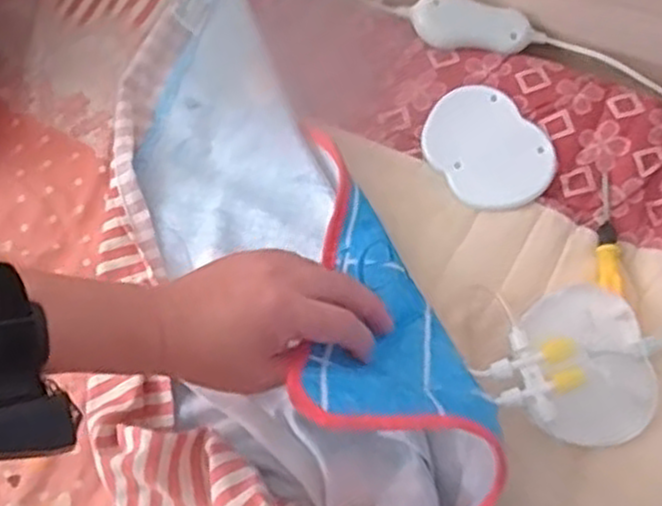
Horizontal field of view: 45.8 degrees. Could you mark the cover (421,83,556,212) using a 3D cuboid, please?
[{"bbox_3d":[0.120,-0.083,0.606,0.082,0.010,0.103,-34,68,-12],"label":"cover"}]

